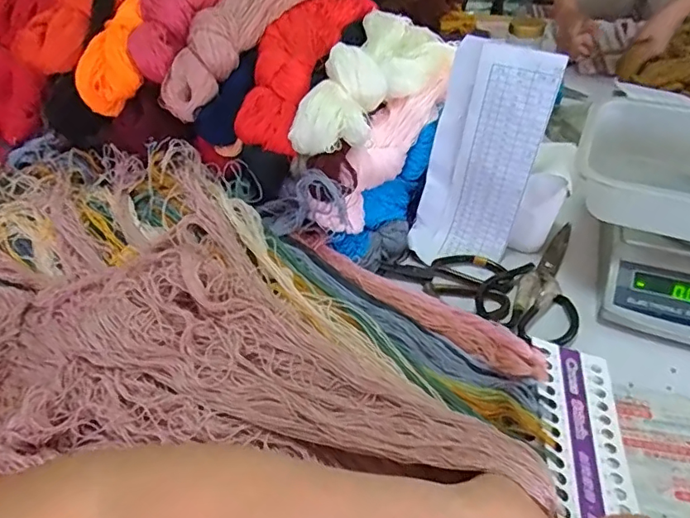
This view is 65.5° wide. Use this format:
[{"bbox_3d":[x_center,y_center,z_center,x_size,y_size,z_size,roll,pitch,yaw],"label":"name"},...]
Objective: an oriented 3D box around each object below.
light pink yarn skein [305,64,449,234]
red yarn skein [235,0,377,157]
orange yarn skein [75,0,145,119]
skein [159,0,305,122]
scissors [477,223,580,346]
[{"bbox_3d":[0.047,-0.143,0.646,0.052,0.082,0.255,30,76,29],"label":"light pink yarn skein"},{"bbox_3d":[-0.048,-0.258,0.683,0.076,0.086,0.309,14,47,16],"label":"red yarn skein"},{"bbox_3d":[-0.259,-0.315,0.675,0.065,0.066,0.296,4,66,7],"label":"orange yarn skein"},{"bbox_3d":[-0.111,-0.314,0.698,0.092,0.089,0.360,17,48,19],"label":"skein"},{"bbox_3d":[0.244,0.022,0.635,0.108,0.012,0.191,29,53,28],"label":"scissors"}]

